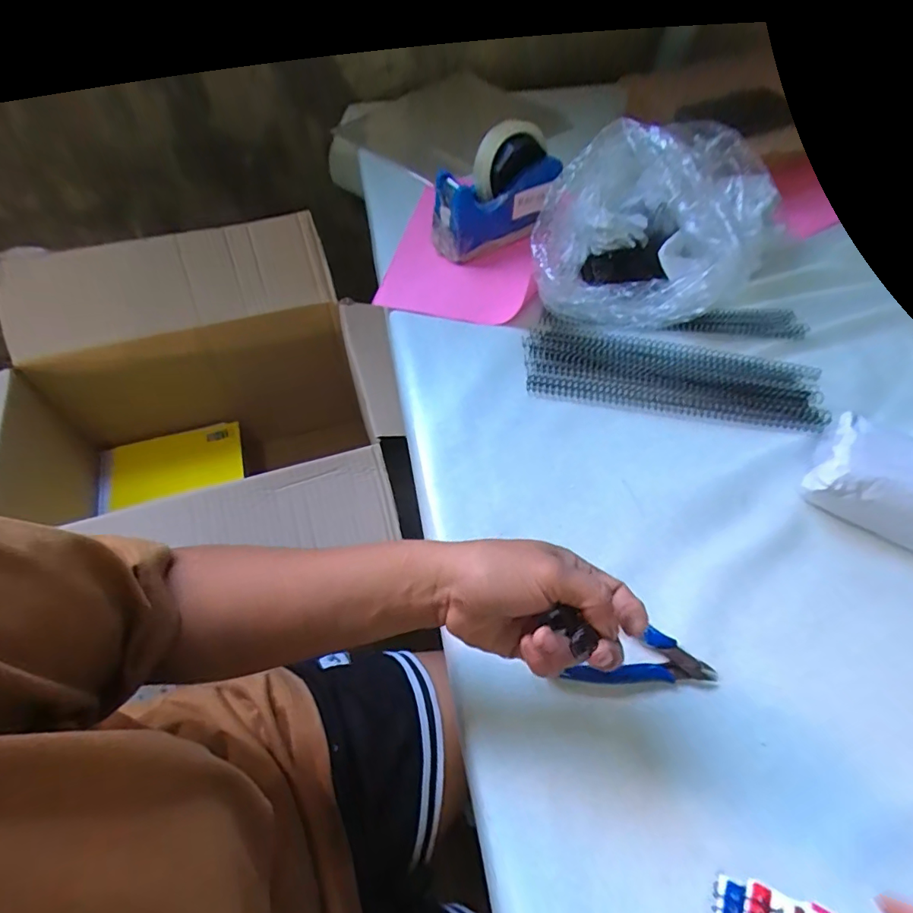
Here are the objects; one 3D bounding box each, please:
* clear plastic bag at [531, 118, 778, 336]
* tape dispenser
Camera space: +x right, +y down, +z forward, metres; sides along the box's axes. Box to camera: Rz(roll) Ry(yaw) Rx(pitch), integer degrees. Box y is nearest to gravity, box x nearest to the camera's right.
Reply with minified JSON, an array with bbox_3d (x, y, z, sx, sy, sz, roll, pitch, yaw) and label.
[{"bbox_3d":[0.205,-0.234,0.506,0.201,0.144,0.270,30,62,18],"label":"clear plastic bag"},{"bbox_3d":[0.048,-0.307,0.574,0.148,0.111,0.070,-37,65,-21],"label":"tape dispenser"}]

